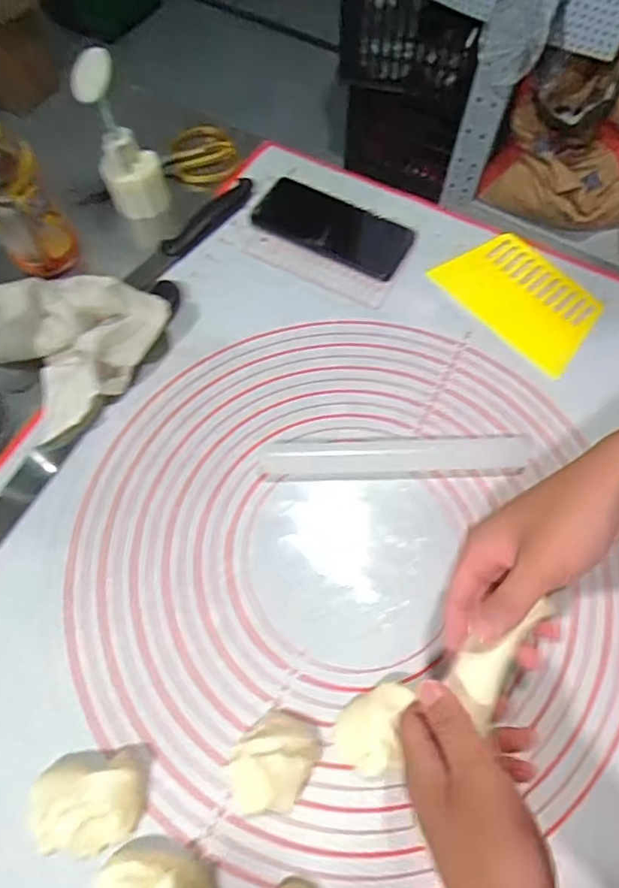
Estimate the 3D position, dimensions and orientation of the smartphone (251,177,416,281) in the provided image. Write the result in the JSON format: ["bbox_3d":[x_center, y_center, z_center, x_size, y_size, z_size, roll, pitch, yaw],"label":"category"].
[{"bbox_3d":[0.024,-0.225,0.586,0.161,0.012,0.074,25,67,9],"label":"smartphone"}]

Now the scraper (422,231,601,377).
[{"bbox_3d":[0.210,-0.147,0.558,0.112,0.007,0.150,-40,73,-17],"label":"scraper"}]

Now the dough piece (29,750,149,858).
[{"bbox_3d":[-0.145,0.234,0.371,0.067,0.027,0.054,5,66,1],"label":"dough piece"}]

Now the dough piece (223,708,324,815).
[{"bbox_3d":[-0.025,0.216,0.382,0.052,0.032,0.066,28,68,10],"label":"dough piece"}]

